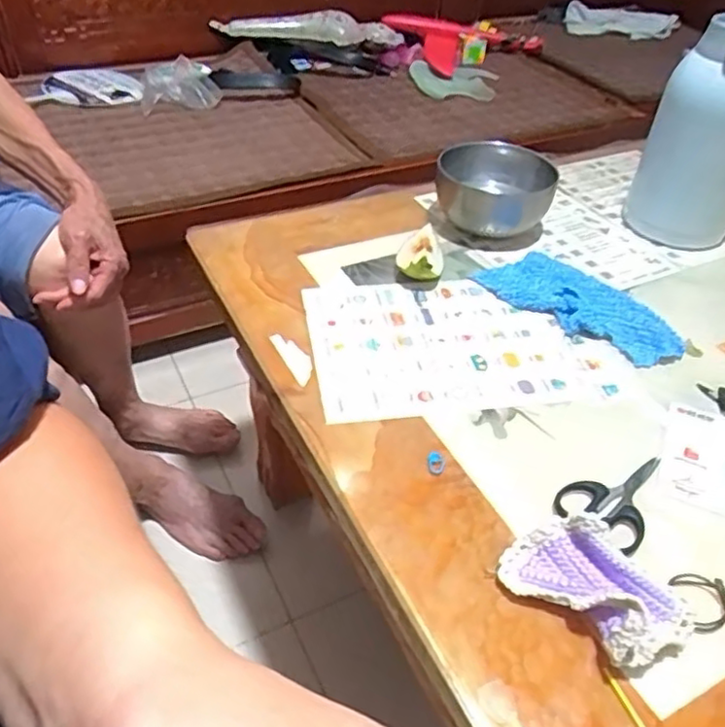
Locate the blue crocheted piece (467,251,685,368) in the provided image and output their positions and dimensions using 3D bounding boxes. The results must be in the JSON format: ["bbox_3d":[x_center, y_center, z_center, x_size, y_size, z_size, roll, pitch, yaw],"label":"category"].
[{"bbox_3d":[0.242,-0.069,0.743,0.224,0.022,0.090,33,49,29],"label":"blue crocheted piece"}]

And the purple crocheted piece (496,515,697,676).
[{"bbox_3d":[0.166,0.154,0.469,0.082,0.043,0.124,-31,52,-33],"label":"purple crocheted piece"}]

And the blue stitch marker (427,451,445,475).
[{"bbox_3d":[0.063,0.084,0.568,0.015,0.004,0.022,4,41,0],"label":"blue stitch marker"}]

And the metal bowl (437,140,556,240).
[{"bbox_3d":[0.173,-0.224,0.866,0.130,0.081,0.133,2,41,-2],"label":"metal bowl"}]

